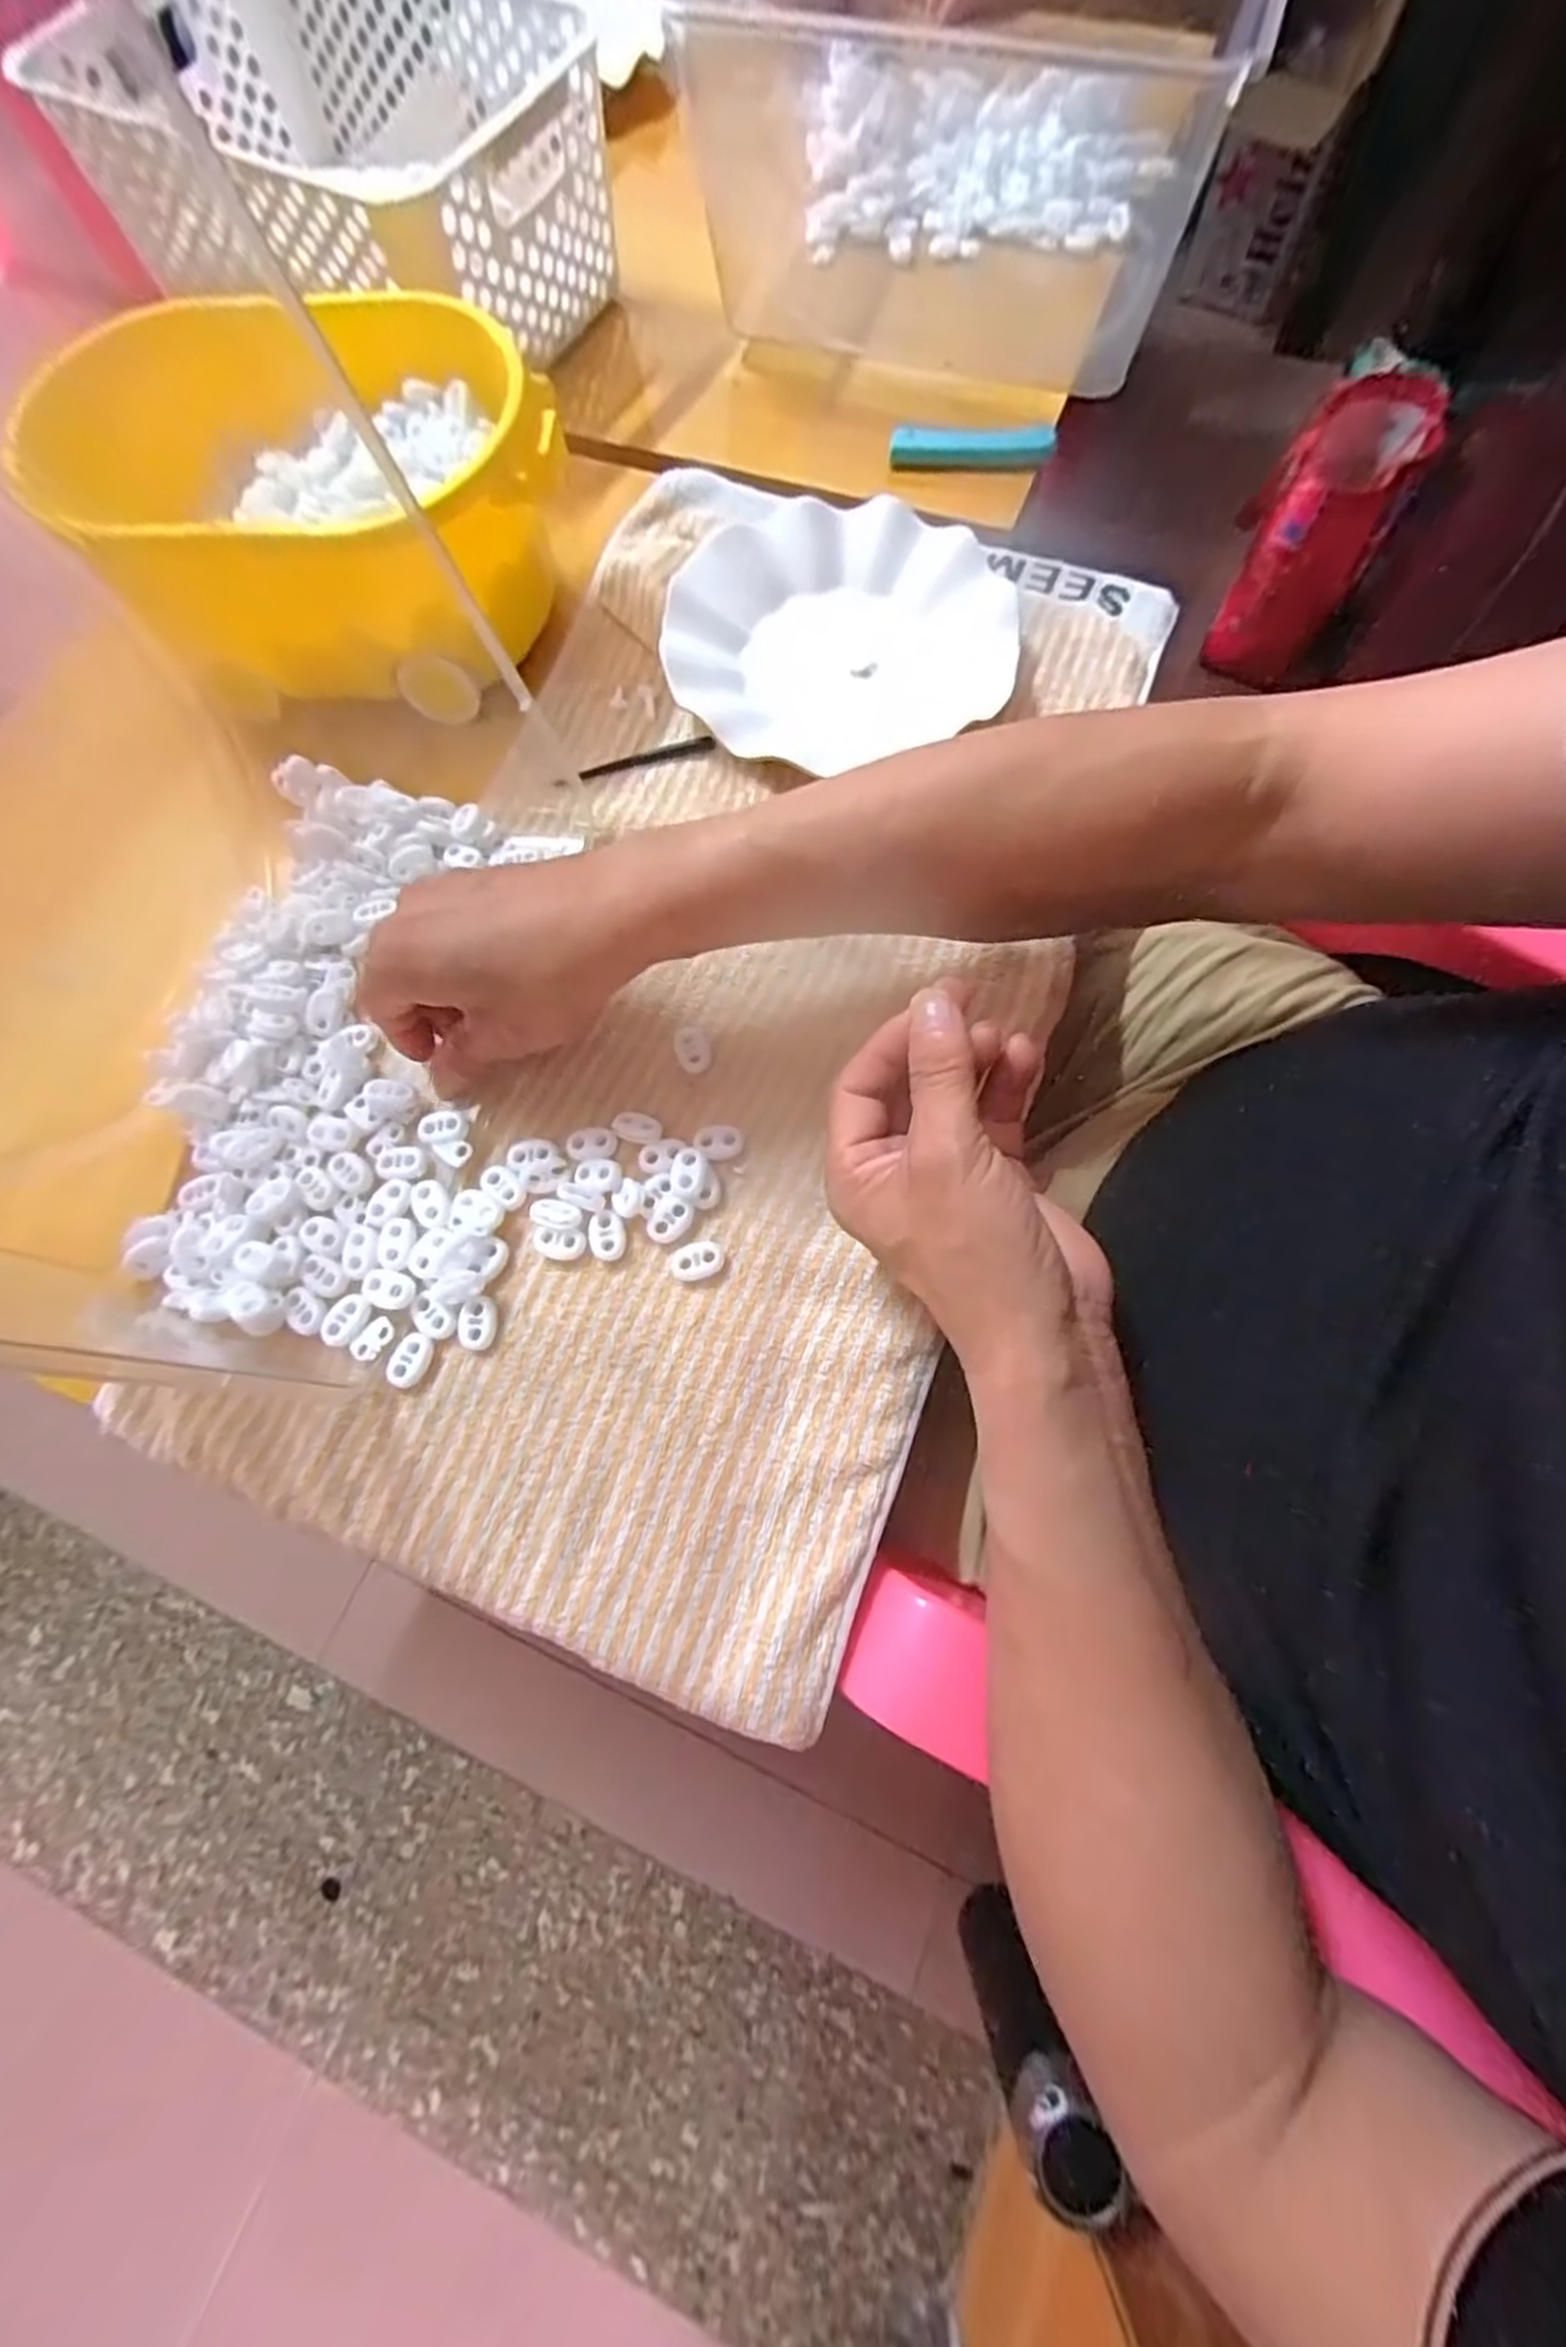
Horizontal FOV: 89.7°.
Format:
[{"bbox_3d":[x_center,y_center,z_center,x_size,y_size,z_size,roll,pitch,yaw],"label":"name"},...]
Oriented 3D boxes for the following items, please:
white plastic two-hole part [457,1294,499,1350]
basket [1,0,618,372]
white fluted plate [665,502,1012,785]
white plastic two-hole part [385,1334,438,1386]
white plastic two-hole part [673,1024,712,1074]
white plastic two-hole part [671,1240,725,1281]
[{"bbox_3d":[-0.129,0.063,0.333,0.015,0.008,0.022,-2,72,1],"label":"white plastic two-hole part"},{"bbox_3d":[-0.279,-0.629,0.494,0.332,0.094,0.211,27,75,11],"label":"basket"},{"bbox_3d":[0.026,-0.293,0.427,0.178,0.028,0.171,-1,72,2],"label":"white fluted plate"},{"bbox_3d":[-0.155,0.077,0.327,0.014,0.004,0.022,26,75,10],"label":"white plastic two-hole part"},{"bbox_3d":[-0.043,-0.059,0.368,0.015,0.009,0.026,-20,73,-4],"label":"white plastic two-hole part"},{"bbox_3d":[-0.036,0.038,0.337,0.023,0.006,0.015,-20,73,-4],"label":"white plastic two-hole part"}]

